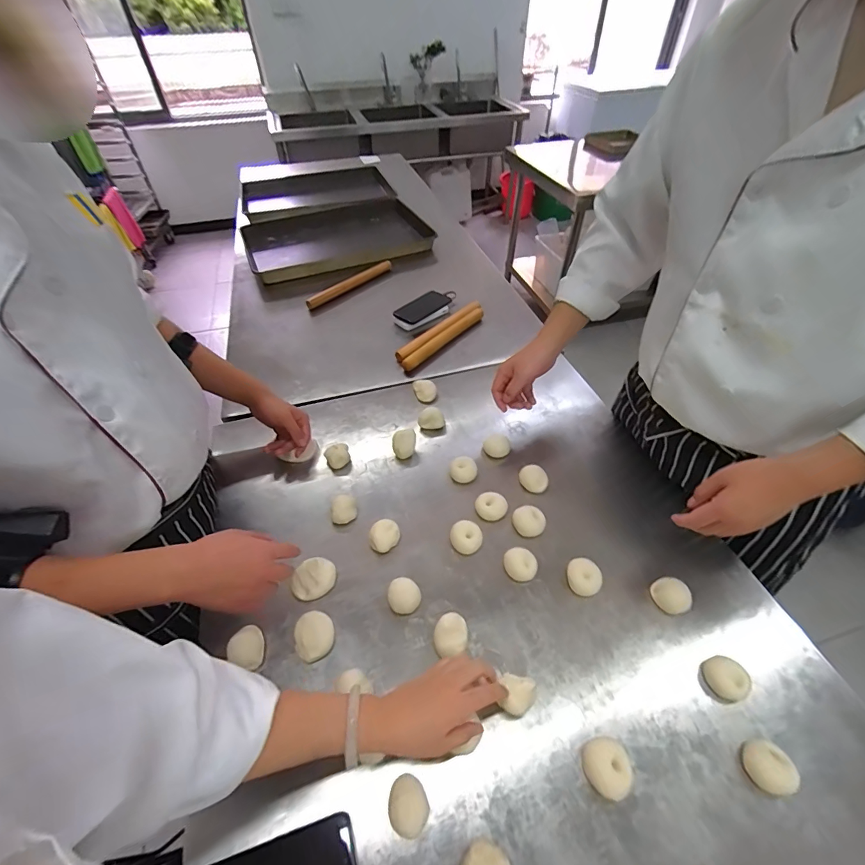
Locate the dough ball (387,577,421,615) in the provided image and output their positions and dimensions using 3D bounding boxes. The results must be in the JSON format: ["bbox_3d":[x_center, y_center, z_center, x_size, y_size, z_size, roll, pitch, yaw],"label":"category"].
[{"bbox_3d":[-0.041,0.234,0.593,0.045,0.021,0.045,-1,48,1],"label":"dough ball"}]

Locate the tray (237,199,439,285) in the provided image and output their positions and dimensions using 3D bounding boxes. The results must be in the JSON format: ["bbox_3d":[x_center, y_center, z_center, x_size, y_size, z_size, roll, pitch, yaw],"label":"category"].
[{"bbox_3d":[-0.302,-0.642,1.362,0.593,0.061,0.383,-16,49,-12],"label":"tray"}]

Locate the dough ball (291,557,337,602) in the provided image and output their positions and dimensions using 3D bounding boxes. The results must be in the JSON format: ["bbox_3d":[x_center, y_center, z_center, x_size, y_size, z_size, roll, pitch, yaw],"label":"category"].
[{"bbox_3d":[-0.176,0.217,0.611,0.064,0.027,0.052,-23,51,-17],"label":"dough ball"}]

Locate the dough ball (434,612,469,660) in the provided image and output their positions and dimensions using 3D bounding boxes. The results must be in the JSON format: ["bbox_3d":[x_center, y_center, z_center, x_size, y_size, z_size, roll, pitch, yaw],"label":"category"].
[{"bbox_3d":[0.024,0.274,0.556,0.045,0.026,0.051,-9,48,-6],"label":"dough ball"}]

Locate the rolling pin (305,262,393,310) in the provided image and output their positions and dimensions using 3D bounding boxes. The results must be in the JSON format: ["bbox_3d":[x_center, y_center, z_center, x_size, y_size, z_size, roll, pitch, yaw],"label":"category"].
[{"bbox_3d":[-0.233,-0.436,1.198,0.034,0.033,0.317,33,57,27],"label":"rolling pin"}]

